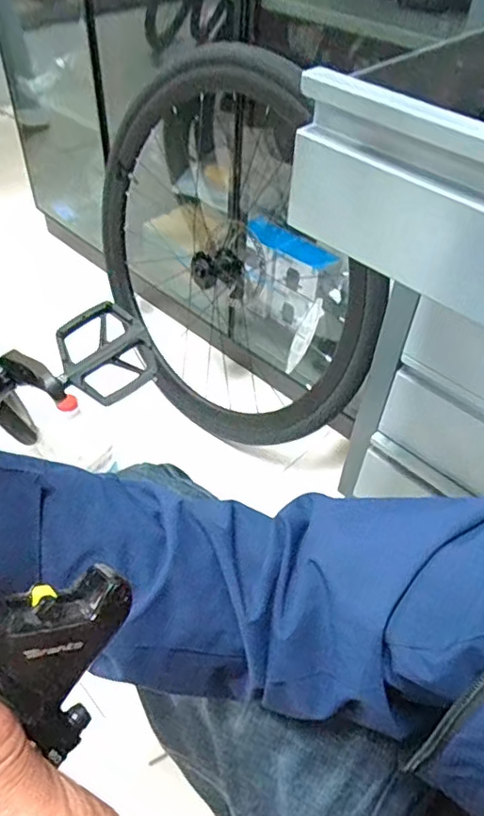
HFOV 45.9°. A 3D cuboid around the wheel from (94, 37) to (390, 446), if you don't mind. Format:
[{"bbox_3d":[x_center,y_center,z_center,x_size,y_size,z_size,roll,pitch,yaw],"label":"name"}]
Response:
[{"bbox_3d":[-0.043,-0.250,1.013,0.053,0.611,0.643,-27,90,-44],"label":"wheel"}]

